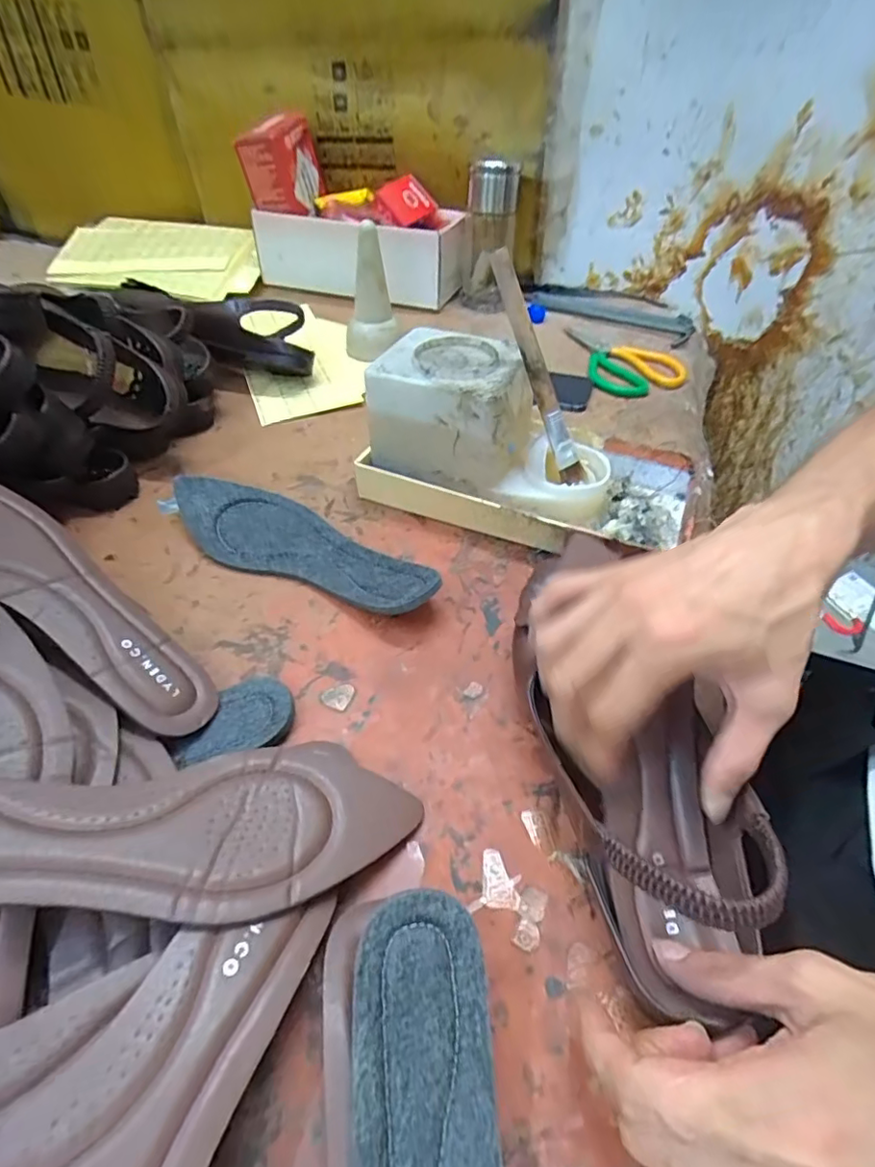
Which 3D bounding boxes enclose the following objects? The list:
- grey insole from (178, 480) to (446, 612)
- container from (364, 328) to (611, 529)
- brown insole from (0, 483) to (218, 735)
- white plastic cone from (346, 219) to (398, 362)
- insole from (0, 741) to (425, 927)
[{"bbox_3d":[-0.103,-0.033,0.436,0.235,0.033,0.075,21,50,19],"label":"grey insole"},{"bbox_3d":[0.046,-0.128,0.471,0.197,0.116,0.116,8,47,7],"label":"container"},{"bbox_3d":[-0.232,-0.003,0.334,0.242,0.008,0.074,38,31,-8],"label":"brown insole"},{"bbox_3d":[-0.077,-0.330,0.641,0.063,0.128,0.057,-4,46,-3],"label":"white plastic cone"},{"bbox_3d":[-0.132,0.111,0.256,0.247,0.009,0.081,7,43,-23],"label":"insole"}]

